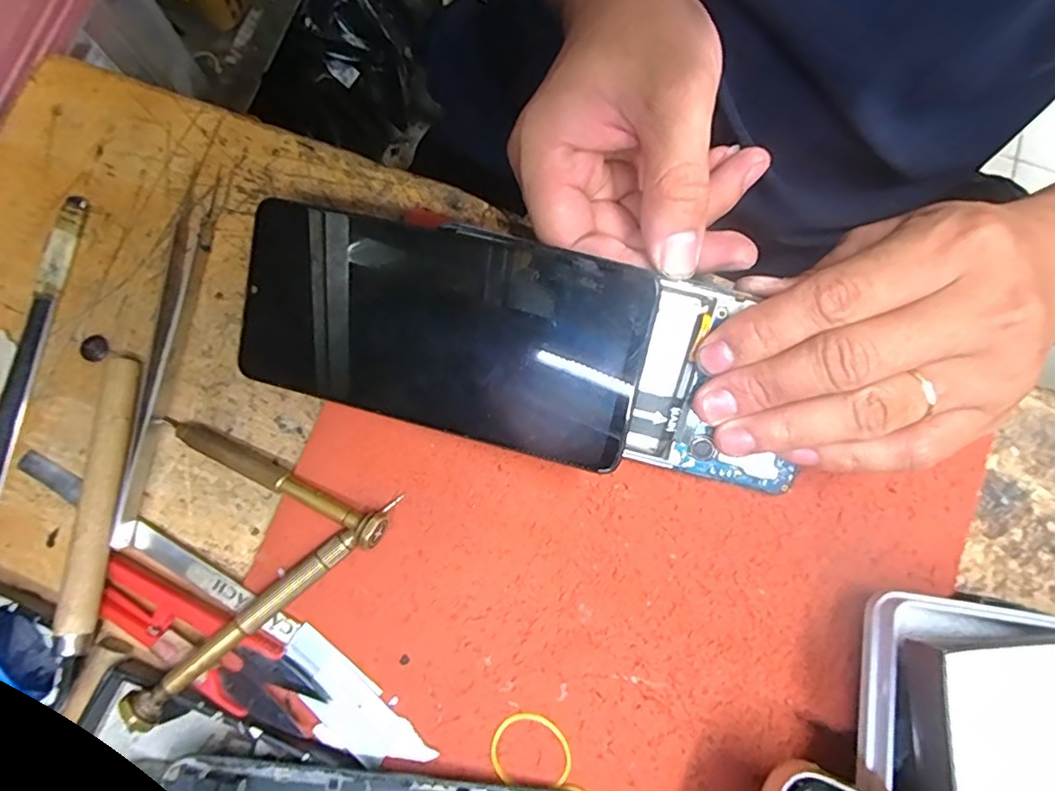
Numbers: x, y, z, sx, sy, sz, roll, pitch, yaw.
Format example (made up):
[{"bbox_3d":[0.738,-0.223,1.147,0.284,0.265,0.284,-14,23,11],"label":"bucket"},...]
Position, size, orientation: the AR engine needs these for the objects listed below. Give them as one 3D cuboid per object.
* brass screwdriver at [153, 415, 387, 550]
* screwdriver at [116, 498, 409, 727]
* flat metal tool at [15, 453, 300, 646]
[{"bbox_3d":[-0.099,0.031,0.218,0.101,0.015,0.011,25,80,3],"label":"brass screwdriver"},{"bbox_3d":[-0.092,0.073,0.205,0.107,0.018,0.012,-43,83,-9],"label":"screwdriver"},{"bbox_3d":[-0.143,0.057,0.217,0.129,0.004,0.010,29,80,4],"label":"flat metal tool"}]

